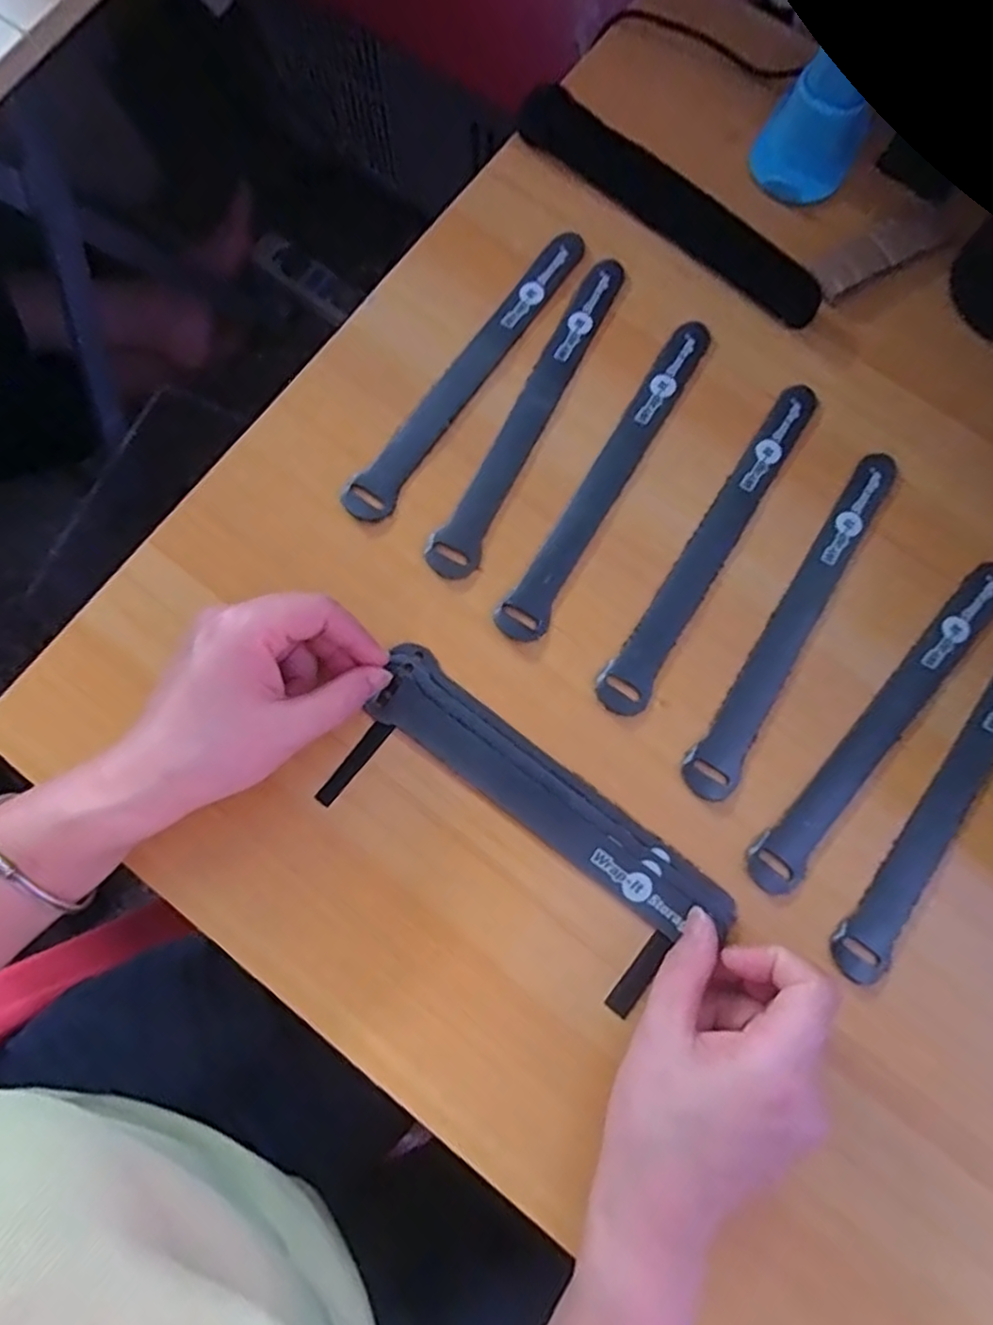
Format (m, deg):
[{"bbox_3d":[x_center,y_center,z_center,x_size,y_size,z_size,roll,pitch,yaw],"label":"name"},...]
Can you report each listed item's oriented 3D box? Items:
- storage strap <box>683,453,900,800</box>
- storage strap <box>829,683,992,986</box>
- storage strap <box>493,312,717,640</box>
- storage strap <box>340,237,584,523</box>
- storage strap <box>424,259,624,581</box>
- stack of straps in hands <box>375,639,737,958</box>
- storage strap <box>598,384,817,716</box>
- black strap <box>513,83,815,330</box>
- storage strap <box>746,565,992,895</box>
[{"bbox_3d":[0.153,-0.024,0.339,0.022,0.004,0.206,32,79,5],"label":"storage strap"},{"bbox_3d":[0.223,0.061,0.325,0.024,0.005,0.206,38,80,6],"label":"storage strap"},{"bbox_3d":[0.062,-0.100,0.354,0.023,0.004,0.207,31,79,5],"label":"storage strap"},{"bbox_3d":[-0.012,-0.158,0.365,0.024,0.006,0.206,35,79,6],"label":"storage strap"},{"bbox_3d":[0.021,-0.135,0.363,0.025,0.005,0.207,28,79,4],"label":"storage strap"},{"bbox_3d":[0.025,0.064,0.317,0.192,0.010,0.035,37,80,7],"label":"stack of straps in hands"},{"bbox_3d":[0.114,-0.063,0.347,0.024,0.004,0.208,33,79,5],"label":"storage strap"},{"bbox_3d":[0.099,-0.261,0.381,0.200,0.009,0.033,39,80,6],"label":"black strap"},{"bbox_3d":[0.192,0.028,0.330,0.023,0.004,0.206,42,80,7],"label":"storage strap"}]

